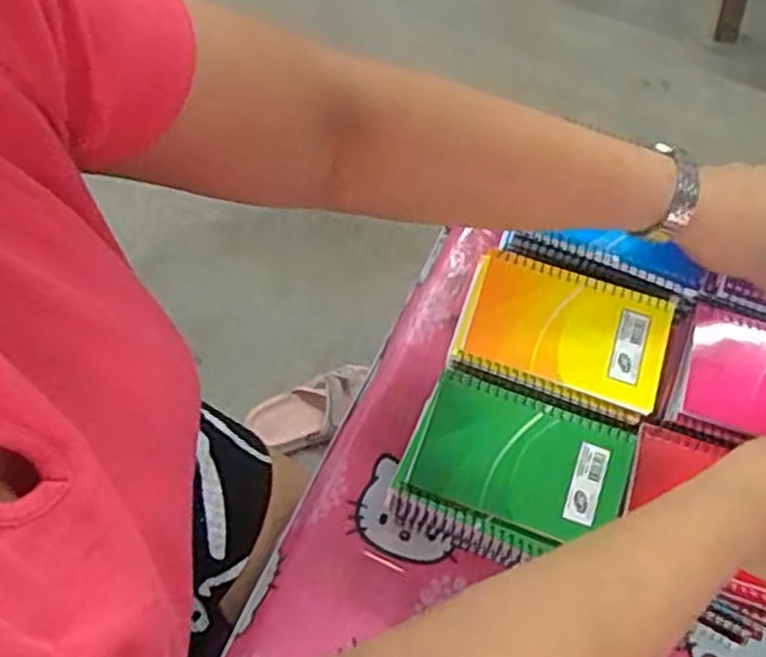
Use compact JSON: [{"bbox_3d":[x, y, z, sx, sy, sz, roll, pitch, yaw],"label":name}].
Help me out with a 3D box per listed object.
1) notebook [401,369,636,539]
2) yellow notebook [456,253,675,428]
[{"bbox_3d":[0.090,0.085,0.510,0.133,0.010,0.082,21,71,5],"label":"notebook"},{"bbox_3d":[0.124,0.003,0.539,0.136,0.010,0.089,19,71,4],"label":"yellow notebook"}]

